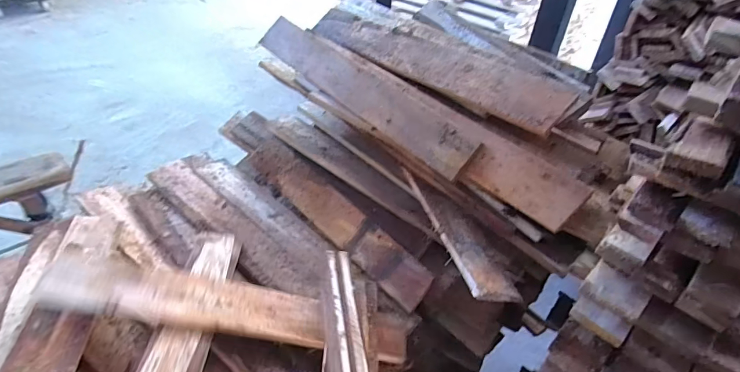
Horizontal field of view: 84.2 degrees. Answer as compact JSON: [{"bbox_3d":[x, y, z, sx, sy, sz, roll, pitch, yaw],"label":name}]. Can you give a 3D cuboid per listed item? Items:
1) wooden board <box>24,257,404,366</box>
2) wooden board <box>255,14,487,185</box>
[{"bbox_3d":[-0.186,0.169,0.570,0.486,0.023,0.084,13,39,-8],"label":"wooden board"},{"bbox_3d":[-0.028,-0.170,0.690,0.481,0.073,0.012,40,7,29],"label":"wooden board"}]

